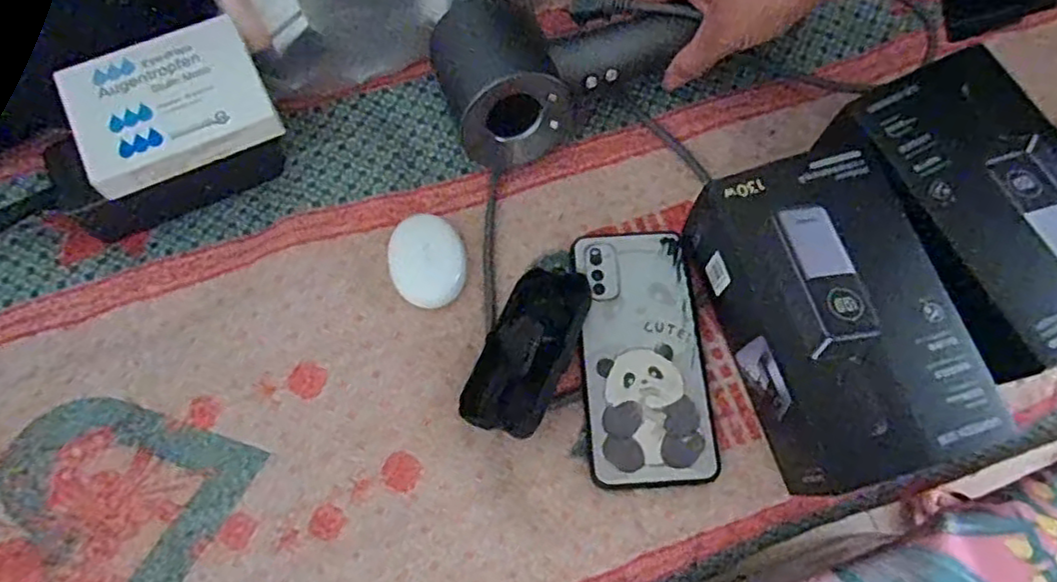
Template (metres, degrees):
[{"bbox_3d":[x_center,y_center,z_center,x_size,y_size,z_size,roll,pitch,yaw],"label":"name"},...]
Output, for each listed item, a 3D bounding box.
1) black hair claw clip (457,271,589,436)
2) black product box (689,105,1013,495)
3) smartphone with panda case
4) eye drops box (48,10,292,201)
[{"bbox_3d":[0.000,0.036,0.404,0.048,0.023,0.108,24,72,5],"label":"black hair claw clip"},{"bbox_3d":[0.166,0.014,0.385,0.115,0.077,0.183,-16,74,-6],"label":"black product box"},{"bbox_3d":[0.071,0.038,0.417,0.075,0.010,0.164,-2,72,-4],"label":"smartphone with panda case"},{"bbox_3d":[-0.222,-0.116,0.406,0.110,0.020,0.088,-25,75,-11],"label":"eye drops box"}]

